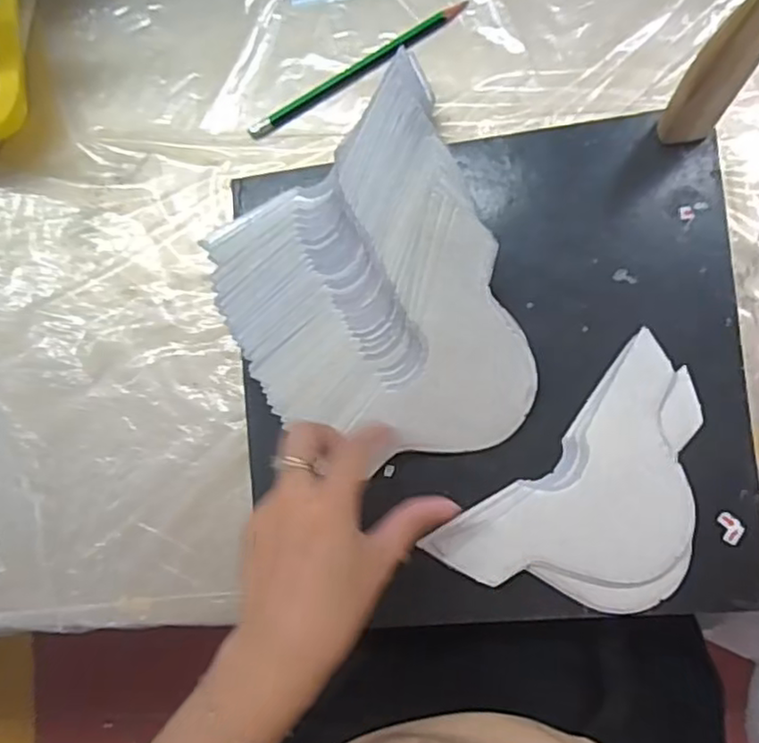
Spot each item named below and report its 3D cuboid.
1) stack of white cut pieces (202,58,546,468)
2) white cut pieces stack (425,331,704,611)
[{"bbox_3d":[-0.011,-0.039,0.380,0.161,0.058,0.198,-23,83,7],"label":"stack of white cut pieces"},{"bbox_3d":[0.132,0.080,0.381,0.110,0.011,0.173,45,94,9],"label":"white cut pieces stack"}]

